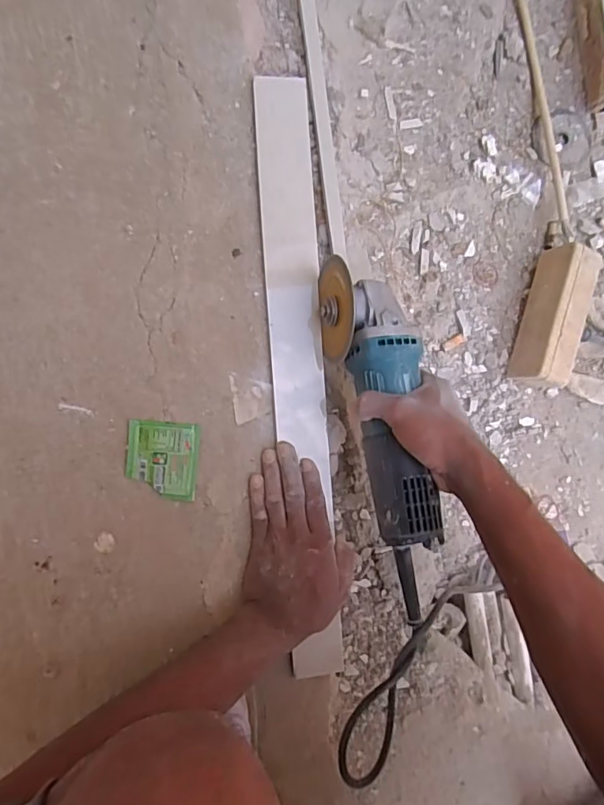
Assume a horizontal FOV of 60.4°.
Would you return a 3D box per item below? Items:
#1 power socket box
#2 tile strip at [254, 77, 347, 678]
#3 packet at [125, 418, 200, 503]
[{"bbox_3d":[0.283,-0.095,0.589,0.045,0.065,0.156,15,88,-4],"label":"power socket box"},{"bbox_3d":[-0.001,-0.025,0.522,0.056,0.009,0.594,-4,90,-5],"label":"tile strip"},{"bbox_3d":[-0.136,0.056,0.508,0.067,0.006,0.074,4,89,-5],"label":"packet"}]

